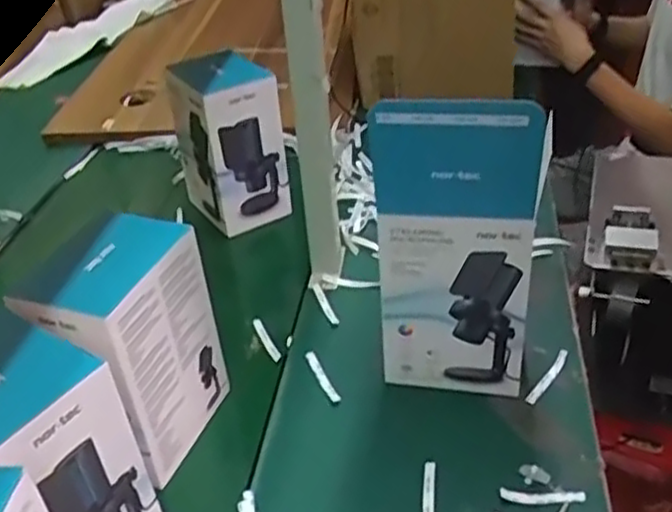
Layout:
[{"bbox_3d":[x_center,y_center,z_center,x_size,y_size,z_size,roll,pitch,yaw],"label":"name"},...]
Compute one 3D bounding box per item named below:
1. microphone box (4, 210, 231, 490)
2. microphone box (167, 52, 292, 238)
[{"bbox_3d":[-0.201,0.103,0.744,0.093,0.239,0.154,12,39,21],"label":"microphone box"},{"bbox_3d":[-0.163,-0.181,1.101,0.115,0.216,0.139,-25,41,-27],"label":"microphone box"}]

